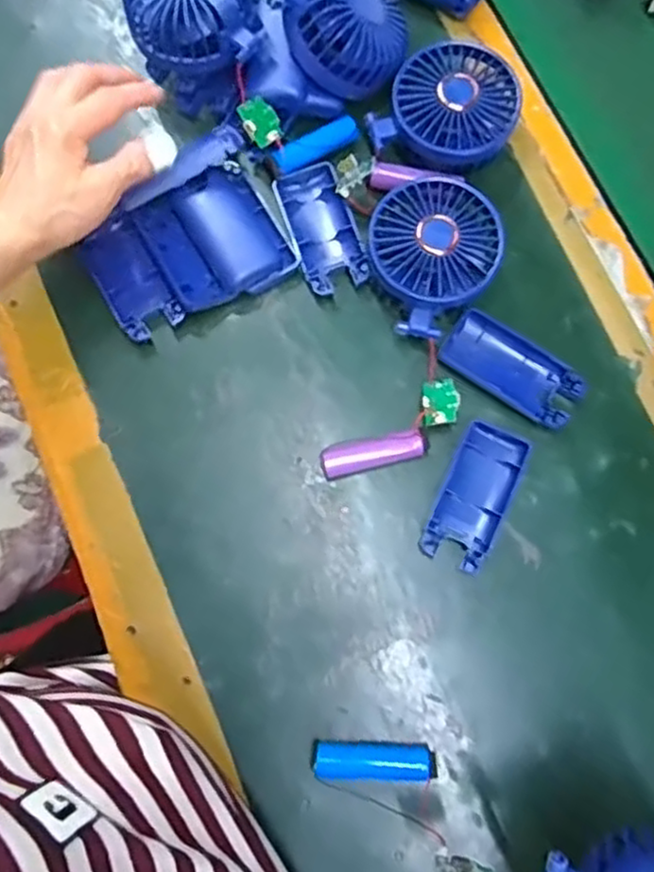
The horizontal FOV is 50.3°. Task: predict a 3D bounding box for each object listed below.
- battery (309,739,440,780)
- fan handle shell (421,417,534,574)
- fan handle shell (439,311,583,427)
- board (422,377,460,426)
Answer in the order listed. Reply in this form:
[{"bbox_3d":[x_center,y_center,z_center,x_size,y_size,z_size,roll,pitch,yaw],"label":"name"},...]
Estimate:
[{"bbox_3d":[0.027,0.190,0.409,0.071,0.018,0.018,4,77,0],"label":"battery"},{"bbox_3d":[0.095,0.038,0.447,0.042,0.016,0.093,24,78,4],"label":"fan handle shell"},{"bbox_3d":[0.123,-0.044,0.465,0.092,0.019,0.049,37,79,7],"label":"fan handle shell"},{"bbox_3d":[0.073,-0.022,0.448,0.023,0.005,0.034,-4,57,10],"label":"board"}]

